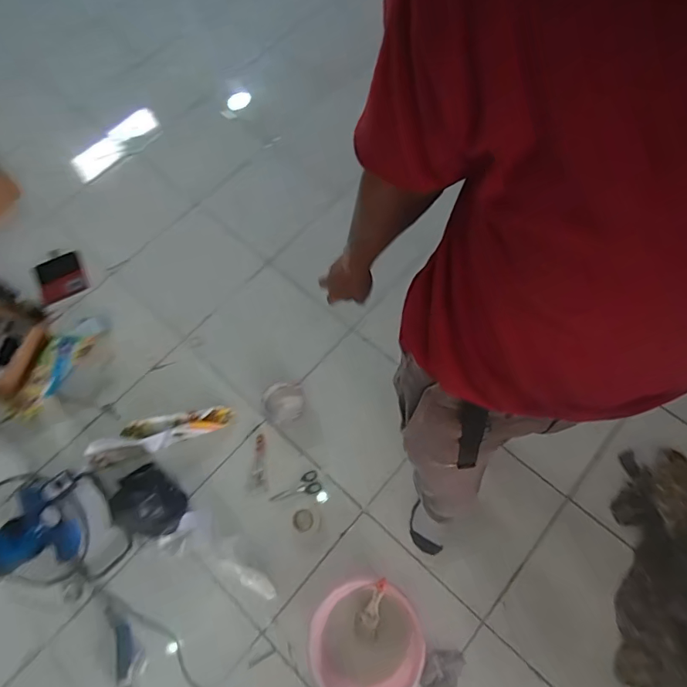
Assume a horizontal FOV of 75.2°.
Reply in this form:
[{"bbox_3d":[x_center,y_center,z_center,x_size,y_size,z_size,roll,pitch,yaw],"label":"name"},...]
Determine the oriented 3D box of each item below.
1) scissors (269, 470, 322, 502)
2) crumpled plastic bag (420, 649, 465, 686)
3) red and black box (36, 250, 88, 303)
[{"bbox_3d":[-0.142,0.425,1.309,0.149,0.008,0.063,-20,65,-5],"label":"scissors"},{"bbox_3d":[0.245,0.822,1.112,0.085,0.015,0.120,29,70,16],"label":"crumpled plastic bag"},{"bbox_3d":[-1.039,-0.245,1.644,0.159,0.032,0.188,-25,66,-7],"label":"red and black box"}]

